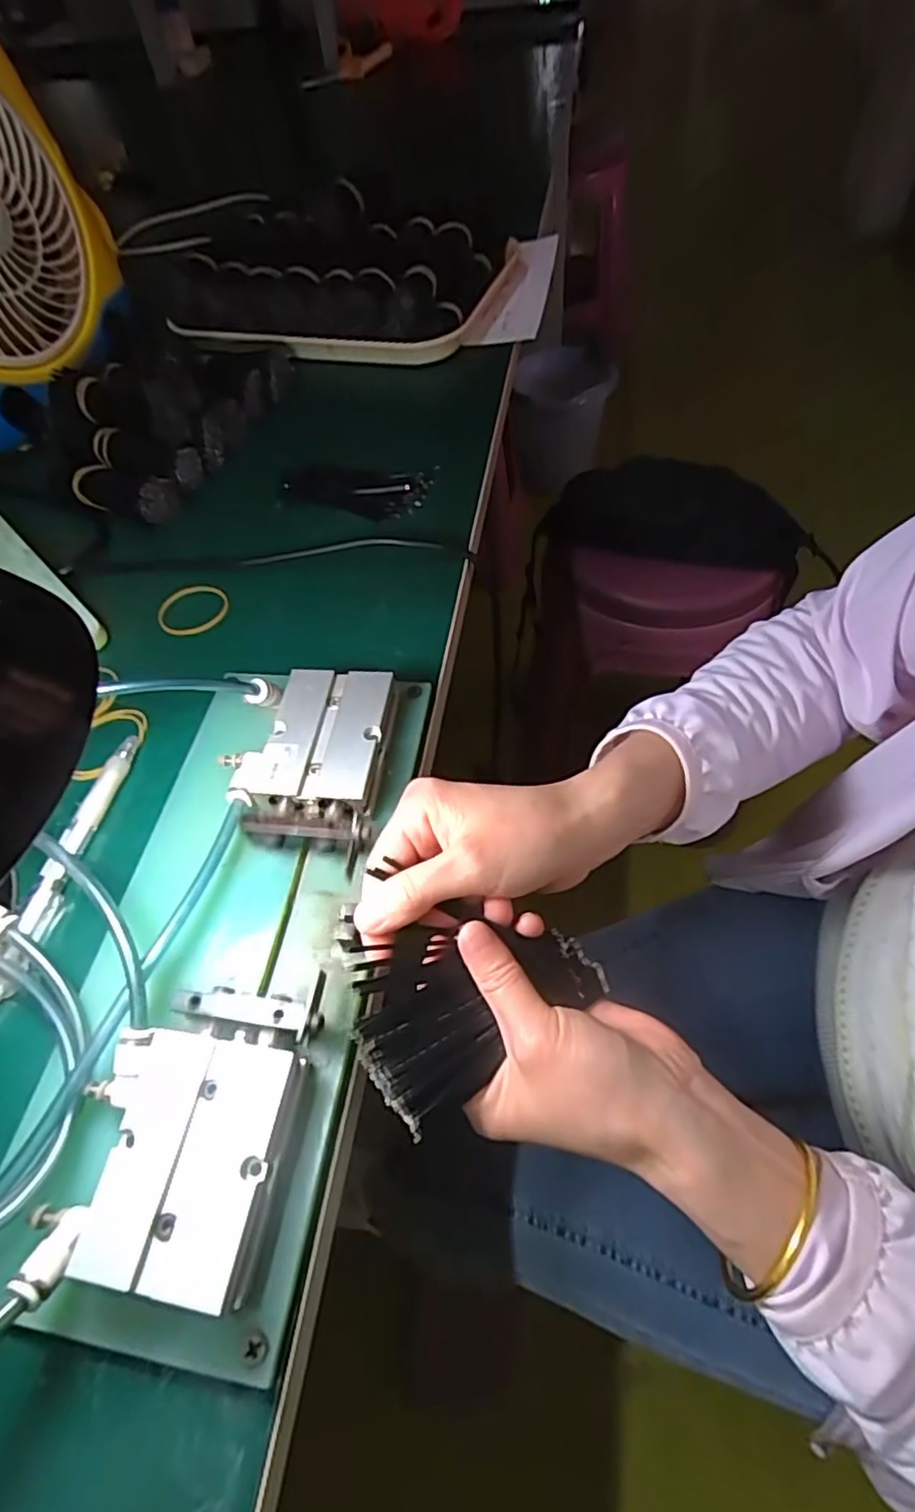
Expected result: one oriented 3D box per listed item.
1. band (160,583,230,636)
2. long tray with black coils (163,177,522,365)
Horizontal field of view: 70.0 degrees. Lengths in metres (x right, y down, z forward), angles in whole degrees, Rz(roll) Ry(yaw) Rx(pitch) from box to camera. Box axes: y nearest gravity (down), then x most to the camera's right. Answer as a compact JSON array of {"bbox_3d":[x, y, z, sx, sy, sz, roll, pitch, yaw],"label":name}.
[{"bbox_3d":[-0.168,-0.093,0.416,0.045,0.004,0.041,-20,57,-9],"label":"band"},{"bbox_3d":[-0.103,-0.448,0.599,0.276,0.060,0.206,13,58,12],"label":"long tray with black coils"}]

